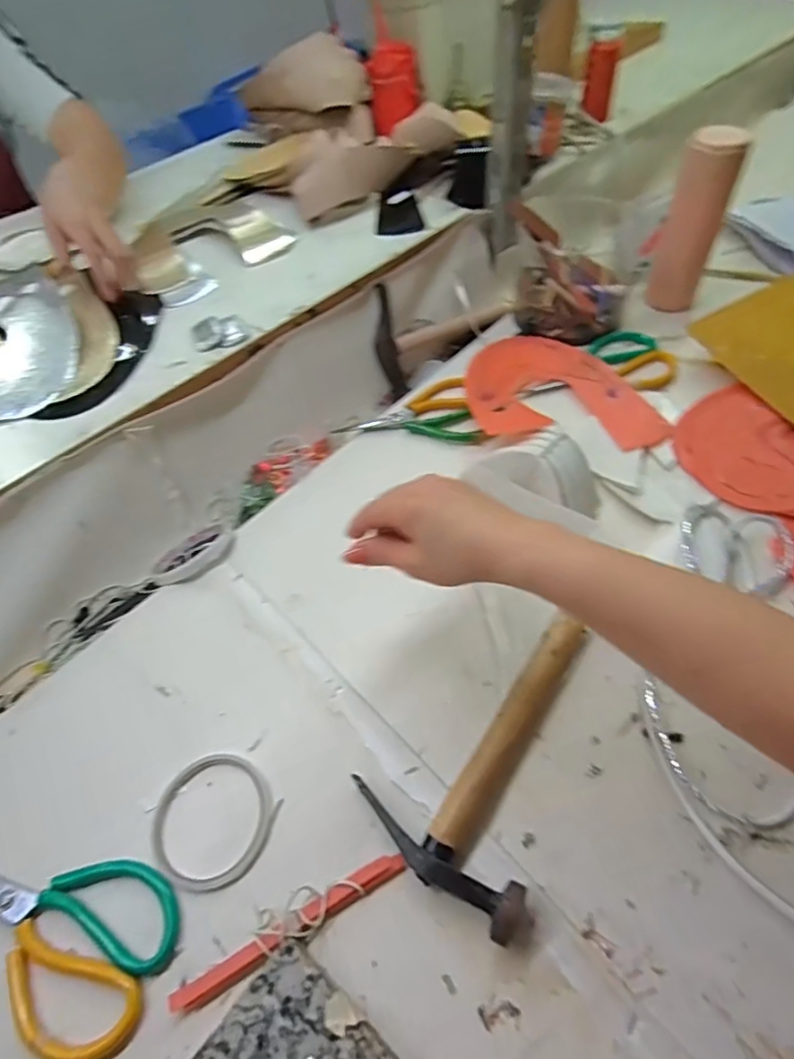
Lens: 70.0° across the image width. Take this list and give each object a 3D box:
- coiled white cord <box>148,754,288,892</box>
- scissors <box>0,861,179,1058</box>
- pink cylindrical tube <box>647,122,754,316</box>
[{"bbox_3d":[-0.138,0.214,0.419,0.088,0.006,0.089,23,60,20],"label":"coiled white cord"},{"bbox_3d":[-0.244,0.268,0.385,0.189,0.014,0.100,14,57,15],"label":"scissors"},{"bbox_3d":[0.359,-0.369,0.688,0.062,0.194,0.051,15,57,15],"label":"pink cylindrical tube"}]

